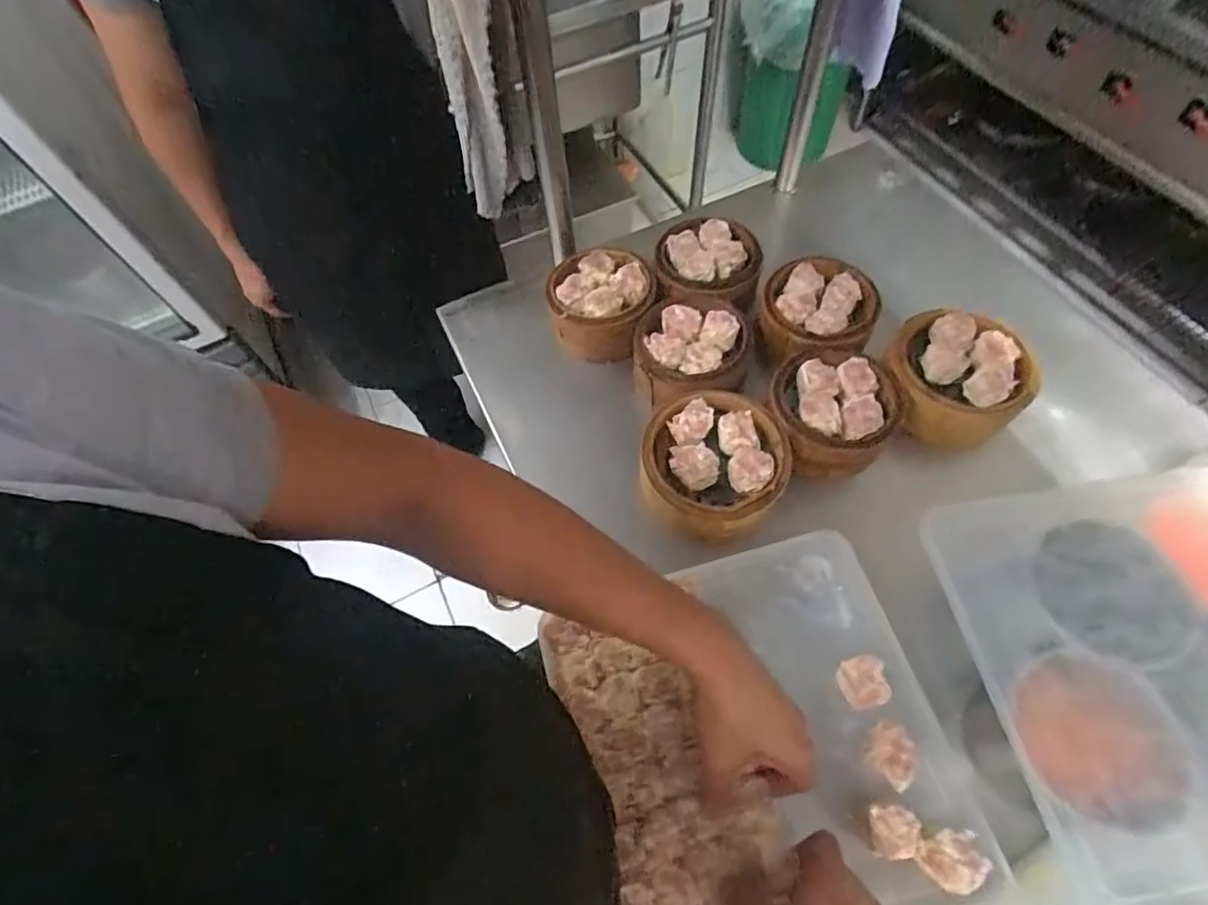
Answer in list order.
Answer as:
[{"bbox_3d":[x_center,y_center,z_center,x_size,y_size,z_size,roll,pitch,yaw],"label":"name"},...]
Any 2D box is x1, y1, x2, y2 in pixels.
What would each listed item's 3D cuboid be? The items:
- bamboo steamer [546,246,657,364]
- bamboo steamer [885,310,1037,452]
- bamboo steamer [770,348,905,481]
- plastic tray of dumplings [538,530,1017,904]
[{"bbox_3d":[-0.002,-0.180,0.707,0.118,0.069,0.118,5,61,7],"label":"bamboo steamer"},{"bbox_3d":[0.373,-0.076,0.631,0.138,0.076,0.123,9,62,9],"label":"bamboo steamer"},{"bbox_3d":[0.237,-0.043,0.615,0.121,0.068,0.117,0,61,4],"label":"bamboo steamer"},{"bbox_3d":[0.127,0.238,0.491,0.303,0.060,0.290,-17,61,-5],"label":"plastic tray of dumplings"}]

